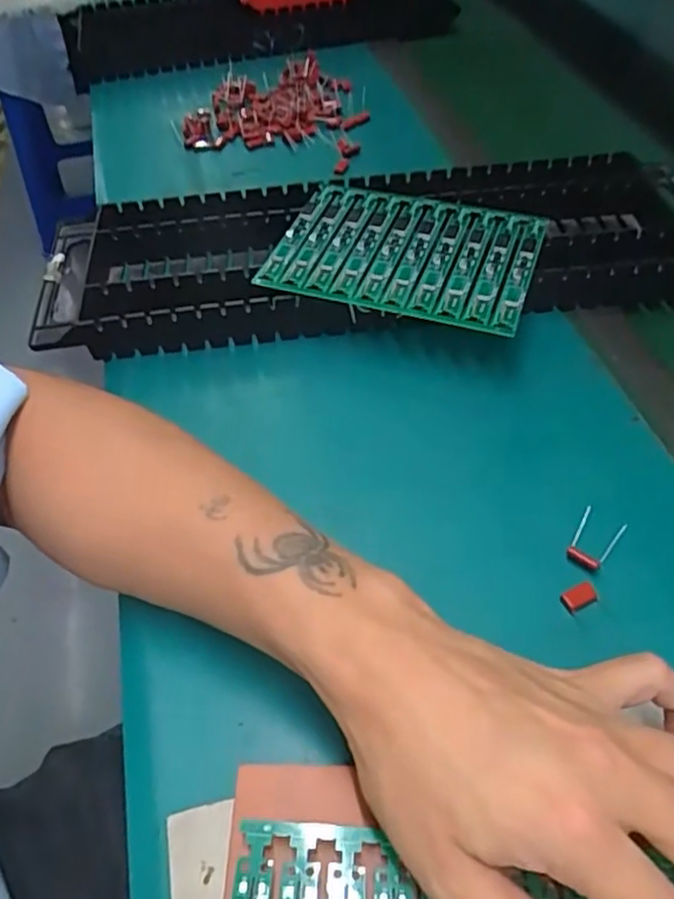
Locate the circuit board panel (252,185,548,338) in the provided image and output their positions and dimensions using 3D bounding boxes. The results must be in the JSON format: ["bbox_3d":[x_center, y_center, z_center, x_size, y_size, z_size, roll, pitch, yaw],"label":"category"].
[{"bbox_3d":[0.046,-0.132,0.440,0.162,0.008,0.120,14,56,13],"label":"circuit board panel"}]

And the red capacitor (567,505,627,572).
[{"bbox_3d":[0.128,0.045,0.334,0.020,0.008,0.030,29,56,23],"label":"red capacitor"}]

